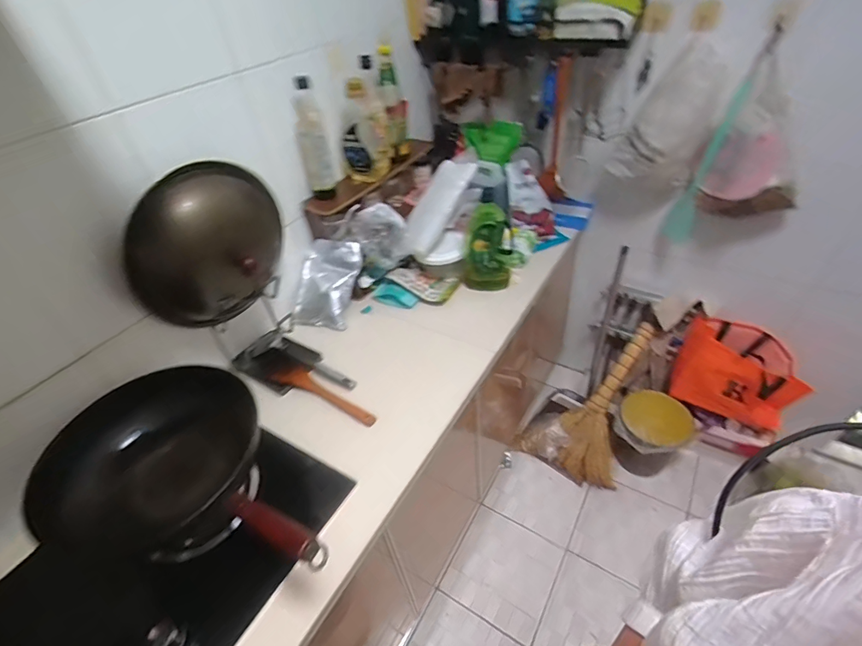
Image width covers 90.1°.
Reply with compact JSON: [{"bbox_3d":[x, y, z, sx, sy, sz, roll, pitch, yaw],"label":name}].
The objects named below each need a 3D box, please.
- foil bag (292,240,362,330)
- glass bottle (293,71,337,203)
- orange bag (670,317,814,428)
[{"bbox_3d":[-0.275,-0.106,1.115,0.164,0.034,0.221,12,89,24],"label":"foil bag"},{"bbox_3d":[-0.273,-0.418,1.000,0.064,0.257,0.057,-14,42,-7],"label":"glass bottle"},{"bbox_3d":[0.974,0.164,1.379,0.295,0.272,0.204,14,45,22],"label":"orange bag"}]

